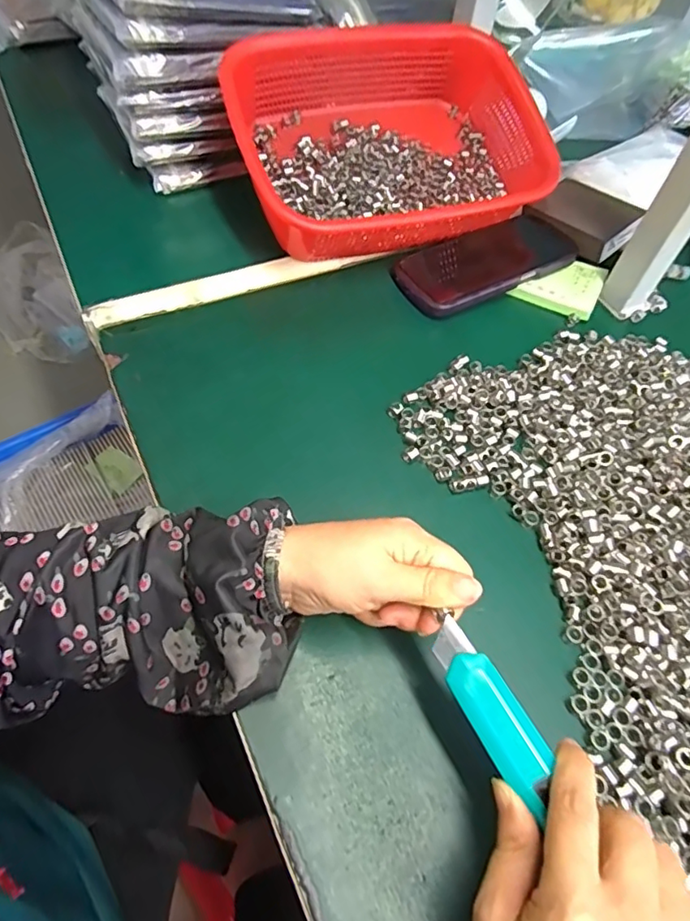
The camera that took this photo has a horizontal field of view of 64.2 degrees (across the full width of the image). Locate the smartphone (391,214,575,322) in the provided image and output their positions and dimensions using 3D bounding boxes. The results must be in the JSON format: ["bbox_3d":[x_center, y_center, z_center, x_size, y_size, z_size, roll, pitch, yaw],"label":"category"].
[{"bbox_3d":[0.131,-0.182,0.509,0.170,0.014,0.077,-25,63,-18],"label":"smartphone"}]

